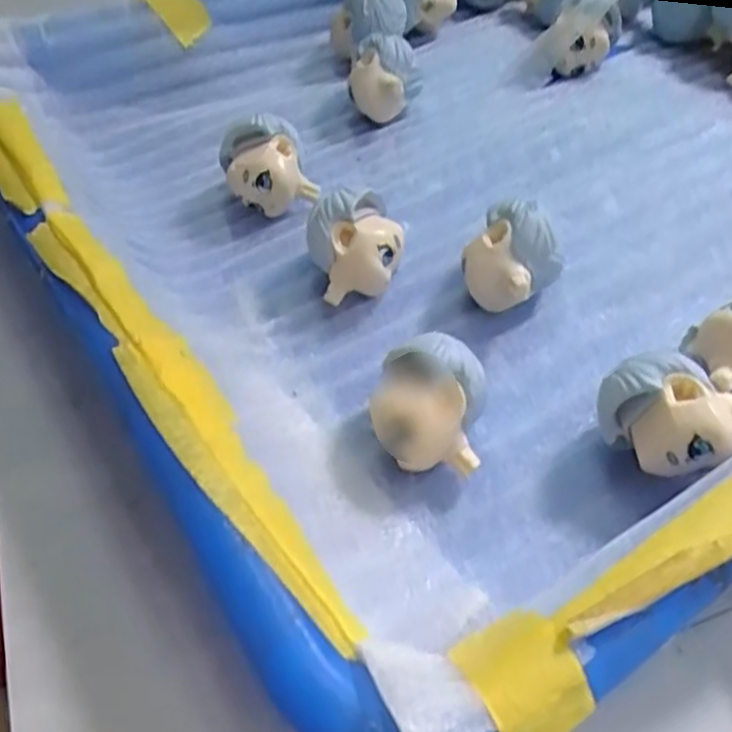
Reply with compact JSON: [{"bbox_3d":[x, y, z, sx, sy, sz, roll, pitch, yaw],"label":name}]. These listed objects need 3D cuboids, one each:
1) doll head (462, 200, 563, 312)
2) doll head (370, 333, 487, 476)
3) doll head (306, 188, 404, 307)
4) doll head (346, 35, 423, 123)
[{"bbox_3d":[0.035,-0.025,0.184,0.021,0.024,0.018,-34,57,-24],"label":"doll head"},{"bbox_3d":[0.013,0.009,0.158,0.022,0.023,0.020,5,50,6],"label":"doll head"},{"bbox_3d":[-0.002,-0.031,0.190,0.021,0.023,0.020,-12,51,-9],"label":"doll head"},{"bbox_3d":[0.006,-0.092,0.241,0.022,0.023,0.020,1,50,2],"label":"doll head"}]

